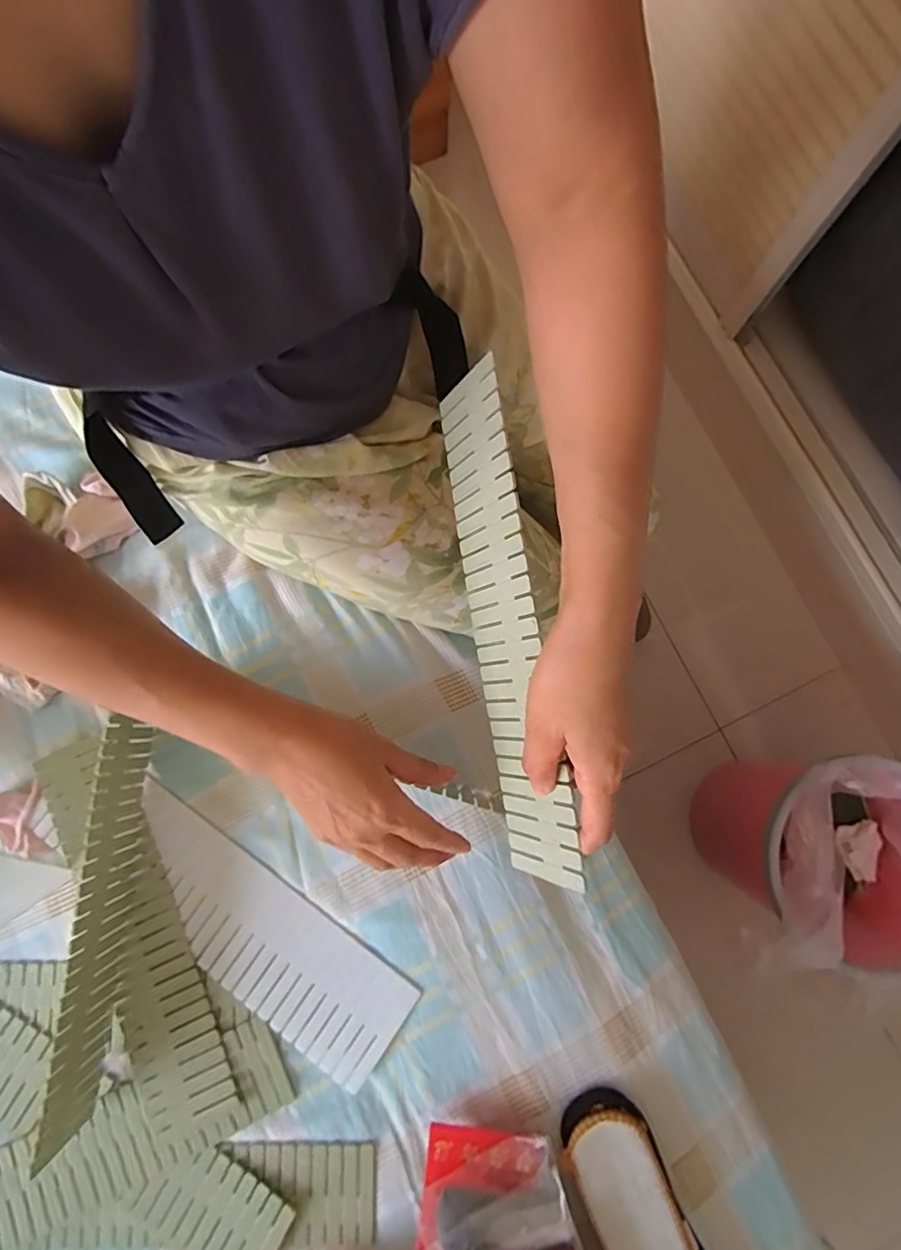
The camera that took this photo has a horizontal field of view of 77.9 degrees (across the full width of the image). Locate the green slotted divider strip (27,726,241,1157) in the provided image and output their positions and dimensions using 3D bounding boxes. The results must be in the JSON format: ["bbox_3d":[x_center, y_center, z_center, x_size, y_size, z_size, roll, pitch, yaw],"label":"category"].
[{"bbox_3d":[-0.260,0.253,0.459,0.071,0.010,0.329,-25,80,-6],"label":"green slotted divider strip"}]

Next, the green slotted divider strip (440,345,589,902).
[{"bbox_3d":[0.034,-0.002,0.353,0.004,0.073,0.315,-7,85,-30],"label":"green slotted divider strip"}]

